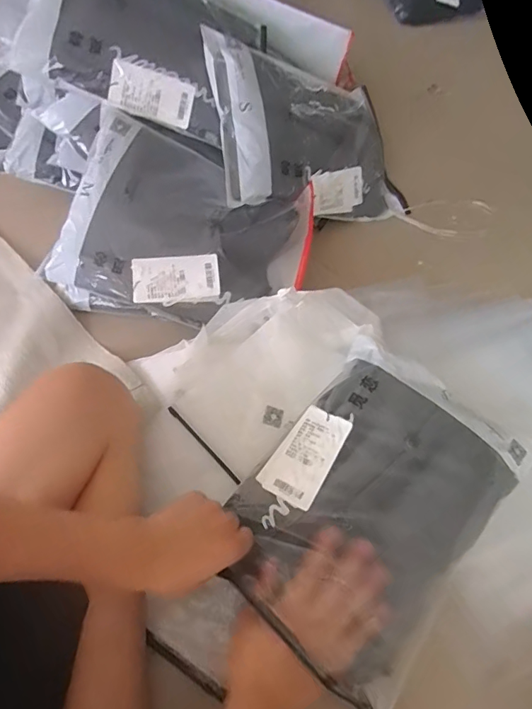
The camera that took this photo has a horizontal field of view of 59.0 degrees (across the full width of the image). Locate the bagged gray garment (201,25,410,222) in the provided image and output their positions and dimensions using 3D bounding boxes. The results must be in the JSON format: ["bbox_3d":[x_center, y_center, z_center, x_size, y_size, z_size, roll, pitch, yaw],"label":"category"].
[{"bbox_3d":[0.084,-0.380,0.814,0.366,0.051,0.285,-8,85,-36],"label":"bagged gray garment"}]

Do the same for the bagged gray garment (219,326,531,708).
[{"bbox_3d":[0.129,0.165,0.550,0.251,0.052,0.349,38,65,17],"label":"bagged gray garment"}]

